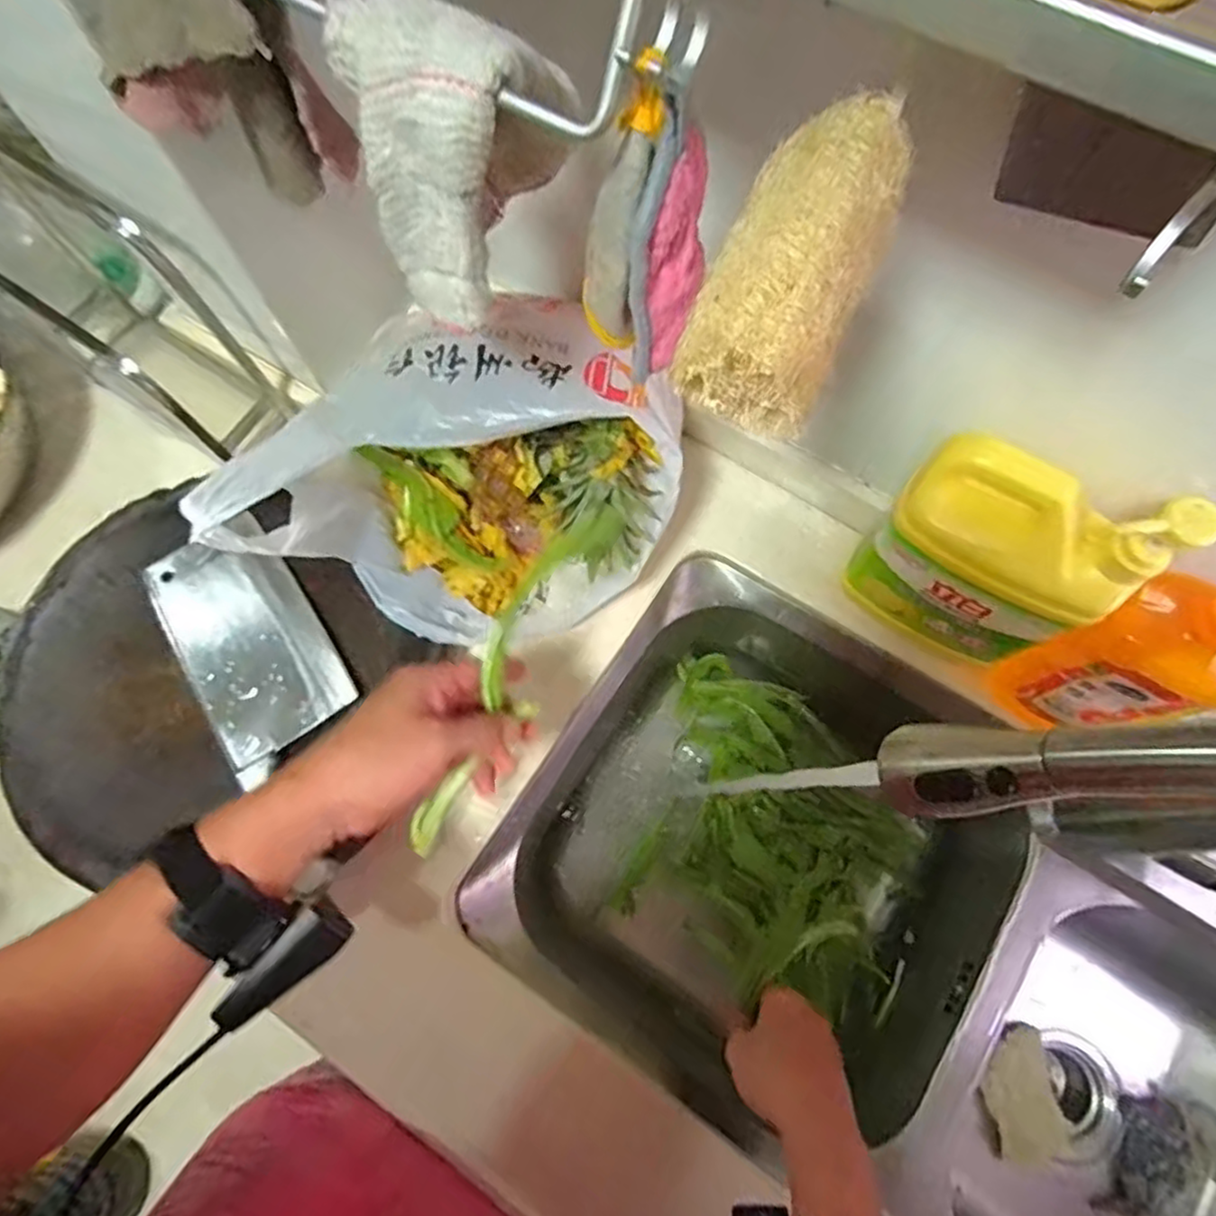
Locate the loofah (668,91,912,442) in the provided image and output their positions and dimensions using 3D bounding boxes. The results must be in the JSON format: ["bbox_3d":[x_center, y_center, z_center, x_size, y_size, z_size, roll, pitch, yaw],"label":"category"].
[{"bbox_3d":[0.066,-0.117,0.234,0.046,0.042,0.107,26,90,10],"label":"loofah"}]

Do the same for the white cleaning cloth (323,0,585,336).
[{"bbox_3d":[-0.061,-0.202,0.317,0.097,0.111,0.077,-8,71,-1],"label":"white cleaning cloth"}]

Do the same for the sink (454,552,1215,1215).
[{"bbox_3d":[0.274,0.315,0.634,0.723,0.271,0.397,33,75,11],"label":"sink"}]

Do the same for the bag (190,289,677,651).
[{"bbox_3d":[-0.092,-0.075,0.521,0.213,0.211,0.263,35,76,12],"label":"bag"}]

